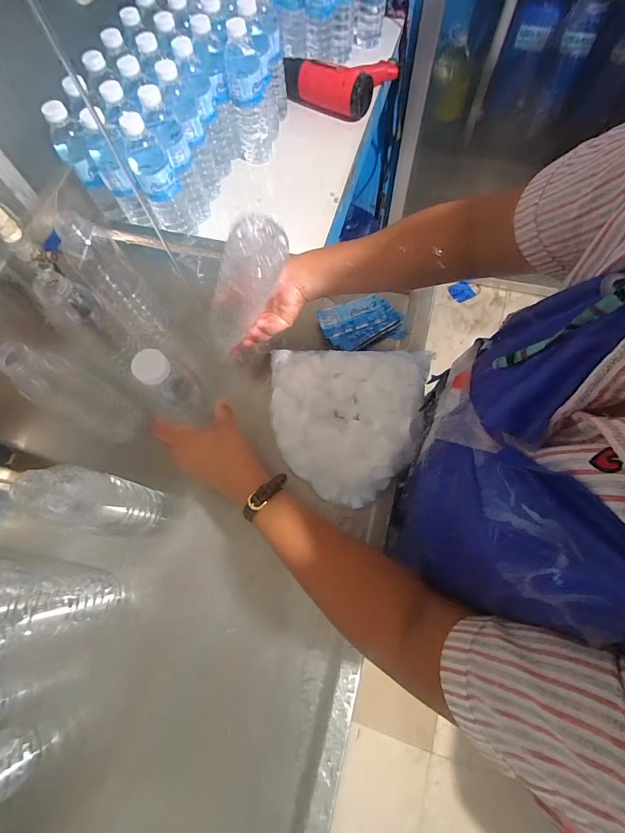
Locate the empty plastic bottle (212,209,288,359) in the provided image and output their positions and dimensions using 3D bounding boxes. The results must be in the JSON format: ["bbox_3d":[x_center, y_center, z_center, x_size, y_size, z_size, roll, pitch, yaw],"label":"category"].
[{"bbox_3d":[-0.086,-0.148,0.438,0.054,0.193,0.055,21,70,-16],"label":"empty plastic bottle"}]

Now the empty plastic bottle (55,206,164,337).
[{"bbox_3d":[-0.270,-0.187,0.490,0.061,0.197,0.059,-38,72,-11],"label":"empty plastic bottle"}]

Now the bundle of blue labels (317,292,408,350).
[{"bbox_3d":[0.075,-0.143,0.558,0.122,0.019,0.075,-16,69,-3],"label":"bundle of blue labels"}]

